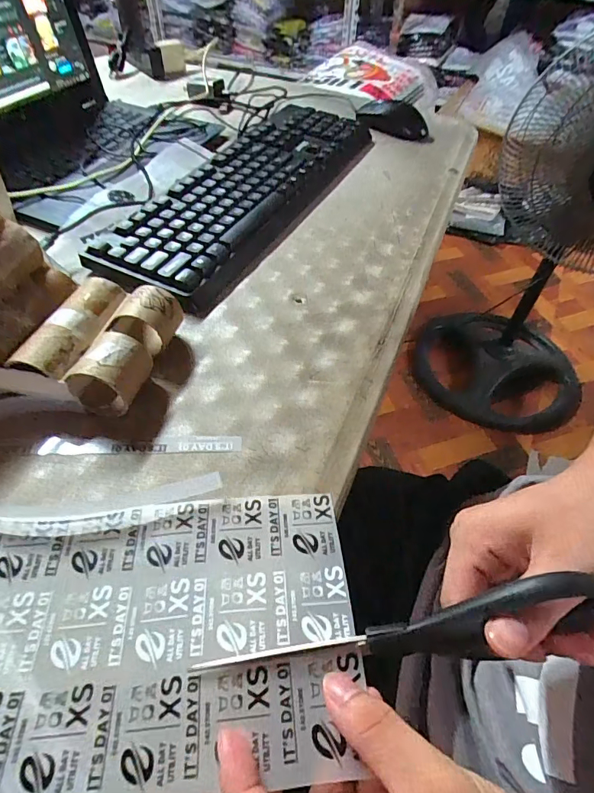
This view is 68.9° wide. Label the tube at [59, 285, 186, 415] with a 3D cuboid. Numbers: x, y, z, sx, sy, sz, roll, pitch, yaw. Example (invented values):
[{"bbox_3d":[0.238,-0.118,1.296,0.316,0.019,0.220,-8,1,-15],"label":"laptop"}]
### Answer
[{"bbox_3d":[-0.123,-0.035,0.324,0.046,0.043,0.105,13,51,8],"label":"tube"}]

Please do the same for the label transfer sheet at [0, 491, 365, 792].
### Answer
[{"bbox_3d":[-0.117,0.116,0.213,0.283,0.009,0.129,-4,49,-3],"label":"label transfer sheet"}]

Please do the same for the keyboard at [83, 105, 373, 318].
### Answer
[{"bbox_3d":[-0.047,-0.248,0.506,0.150,0.034,0.425,20,52,13],"label":"keyboard"}]

